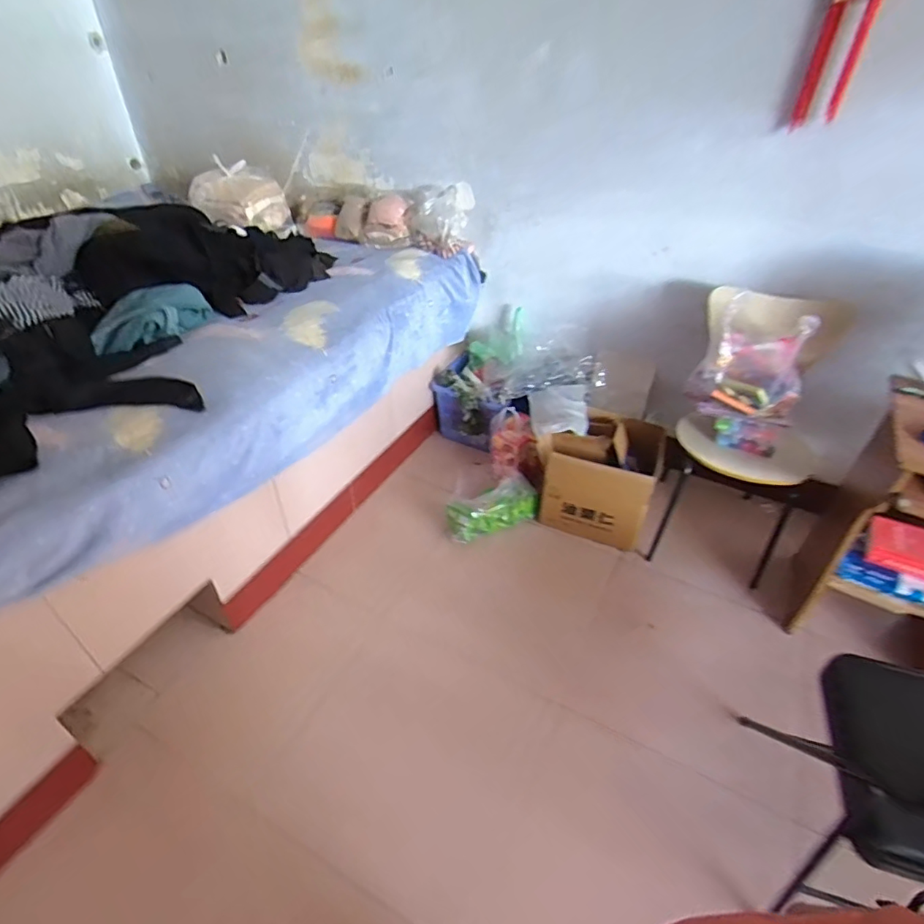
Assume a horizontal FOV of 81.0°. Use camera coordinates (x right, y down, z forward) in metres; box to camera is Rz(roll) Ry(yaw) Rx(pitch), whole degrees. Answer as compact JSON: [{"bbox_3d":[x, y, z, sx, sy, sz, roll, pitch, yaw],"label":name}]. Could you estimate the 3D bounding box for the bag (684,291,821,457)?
[{"bbox_3d":[0.828,-0.246,1.562,0.283,0.381,0.202,23,44,22],"label":"bag"}]

